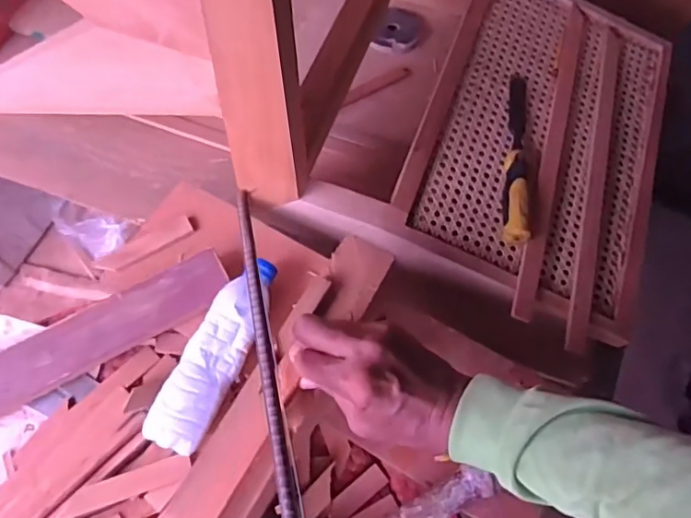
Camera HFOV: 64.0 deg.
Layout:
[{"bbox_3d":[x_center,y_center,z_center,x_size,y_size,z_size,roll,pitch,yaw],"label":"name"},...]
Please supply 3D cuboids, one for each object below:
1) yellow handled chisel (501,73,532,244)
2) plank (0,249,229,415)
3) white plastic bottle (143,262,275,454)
[{"bbox_3d":[0.205,-0.131,0.652,0.028,0.025,0.234,7,70,2],"label":"yellow handled chisel"},{"bbox_3d":[-0.266,0.083,0.559,0.309,0.013,0.056,-28,89,-8],"label":"plank"},{"bbox_3d":[-0.121,0.088,0.544,0.055,0.054,0.200,24,71,8],"label":"white plastic bottle"}]

